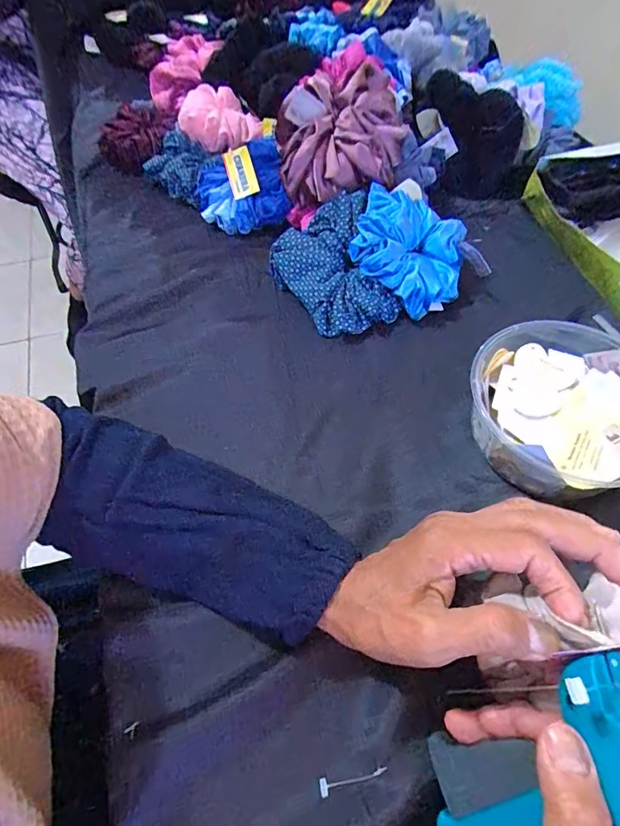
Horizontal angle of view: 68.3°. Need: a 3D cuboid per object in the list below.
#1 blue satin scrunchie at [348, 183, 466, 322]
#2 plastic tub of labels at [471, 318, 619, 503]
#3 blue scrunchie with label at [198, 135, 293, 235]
[{"bbox_3d":[0.099,-0.159,0.446,0.118,0.035,0.110,2,83,-15],"label":"blue satin scrunchie"},{"bbox_3d":[0.198,-0.002,0.354,0.142,0.061,0.136,0,55,0],"label":"plastic tub of labels"},{"bbox_3d":[-0.080,-0.261,0.529,0.095,0.066,0.090,-9,56,-6],"label":"blue scrunchie with label"}]

